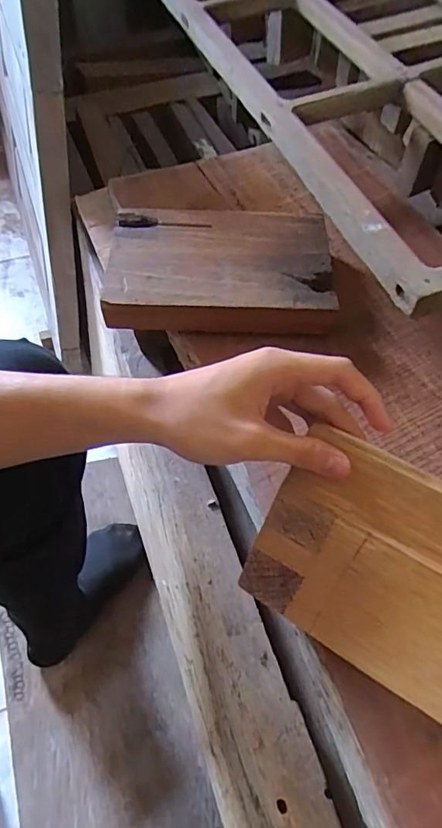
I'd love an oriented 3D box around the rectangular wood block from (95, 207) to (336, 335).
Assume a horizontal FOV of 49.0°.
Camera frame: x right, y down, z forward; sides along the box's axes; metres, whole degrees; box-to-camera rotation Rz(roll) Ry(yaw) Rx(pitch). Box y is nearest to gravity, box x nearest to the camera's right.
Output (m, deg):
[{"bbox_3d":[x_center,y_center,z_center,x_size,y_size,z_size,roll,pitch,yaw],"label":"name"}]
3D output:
[{"bbox_3d":[-0.004,-0.151,0.506,0.230,0.047,0.151,4,56,1],"label":"rectangular wood block"}]

